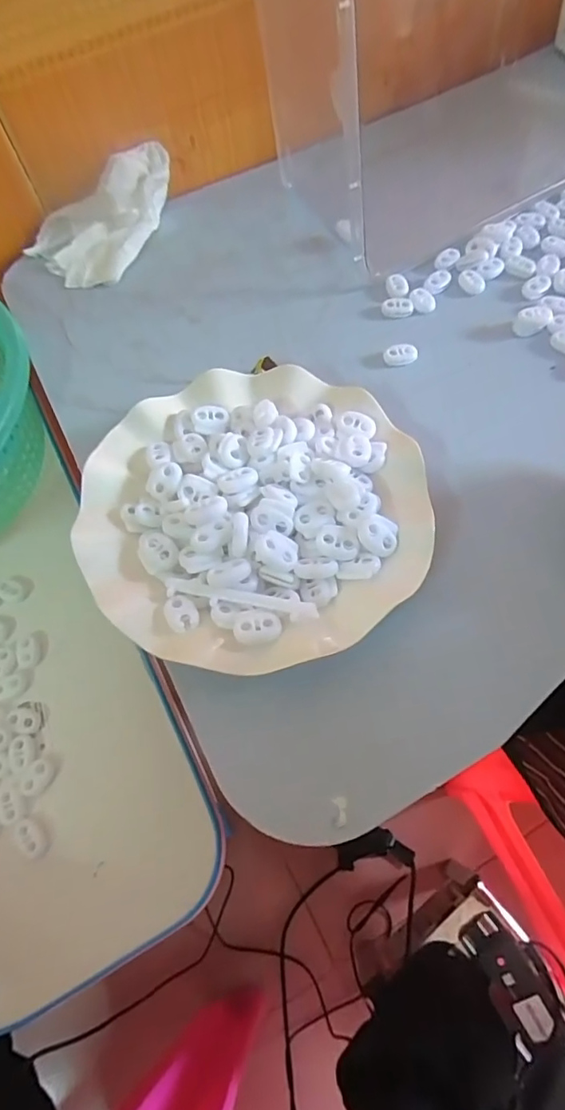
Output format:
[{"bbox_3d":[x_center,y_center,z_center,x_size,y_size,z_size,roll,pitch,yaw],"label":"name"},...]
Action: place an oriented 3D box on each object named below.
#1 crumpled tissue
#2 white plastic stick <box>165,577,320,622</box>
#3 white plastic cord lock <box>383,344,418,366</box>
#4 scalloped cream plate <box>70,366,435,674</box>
[{"bbox_3d":[-0.132,-0.262,0.385,0.130,0.045,0.081,-30,66,-8],"label":"crumpled tissue"},{"bbox_3d":[-0.020,0.021,0.237,0.075,0.007,0.009,10,66,10],"label":"white plastic stick"},{"bbox_3d":[0.079,-0.133,0.331,0.021,0.007,0.014,-3,65,4],"label":"white plastic cord lock"},{"bbox_3d":[-0.016,-0.027,0.268,0.175,0.033,0.175,-2,65,4],"label":"scalloped cream plate"}]

